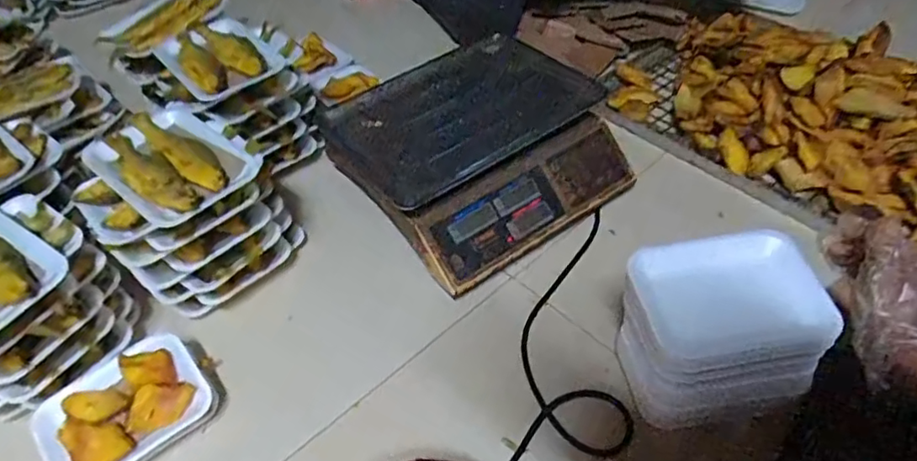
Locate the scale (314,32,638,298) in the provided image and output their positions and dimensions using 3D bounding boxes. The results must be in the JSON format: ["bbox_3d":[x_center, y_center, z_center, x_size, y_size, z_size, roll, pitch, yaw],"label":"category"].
[{"bbox_3d":[0.024,-0.114,0.823,0.335,0.127,0.318,-30,51,-21],"label":"scale"}]

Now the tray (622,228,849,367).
[{"bbox_3d":[0.243,0.059,0.524,0.155,0.029,0.121,-6,46,-1],"label":"tray"}]

